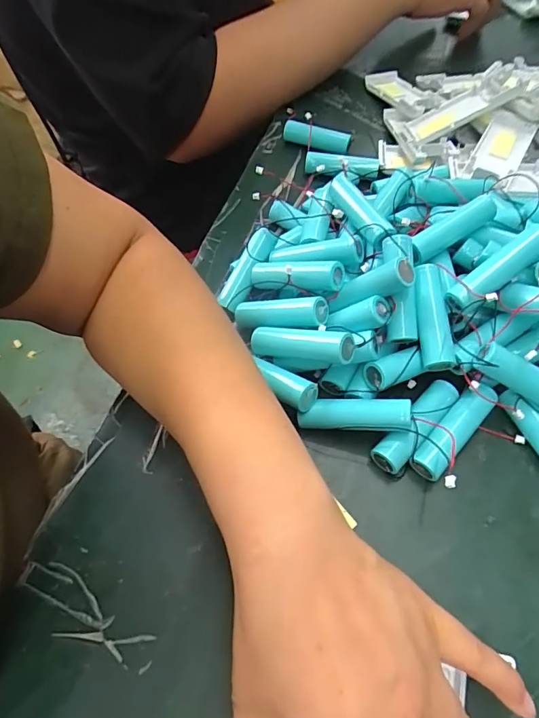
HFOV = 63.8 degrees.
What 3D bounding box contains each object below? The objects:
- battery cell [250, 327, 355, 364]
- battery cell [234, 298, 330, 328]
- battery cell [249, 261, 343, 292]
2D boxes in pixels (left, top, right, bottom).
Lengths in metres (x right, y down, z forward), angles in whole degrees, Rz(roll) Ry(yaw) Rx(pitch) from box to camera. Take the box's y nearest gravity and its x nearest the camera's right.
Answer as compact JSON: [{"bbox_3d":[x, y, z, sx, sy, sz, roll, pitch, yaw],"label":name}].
[{"bbox_3d":[0.017,-0.009,0.260,0.066,0.014,0.015,7,55,34],"label":"battery cell"},{"bbox_3d":[0.005,-0.028,0.281,0.066,0.015,0.020,3,54,32],"label":"battery cell"},{"bbox_3d":[0.015,-0.053,0.286,0.067,0.016,0.021,10,55,37],"label":"battery cell"}]

